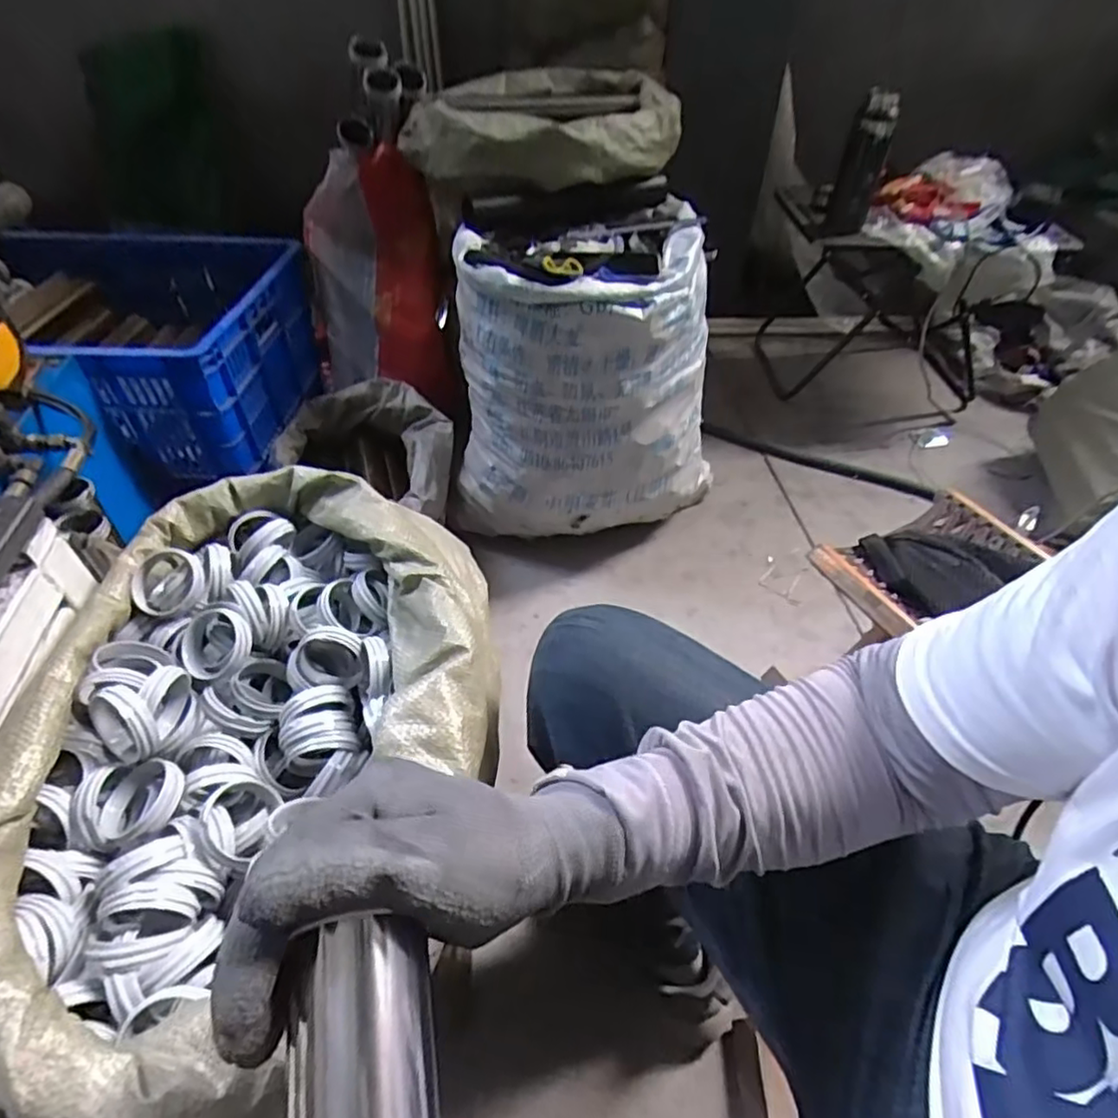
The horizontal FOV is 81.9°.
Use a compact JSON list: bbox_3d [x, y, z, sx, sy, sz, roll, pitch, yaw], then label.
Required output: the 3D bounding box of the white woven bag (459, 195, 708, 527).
[{"bbox_3d":[0.063,-0.337,1.167,0.466,0.470,0.400,3,45,1],"label":"white woven bag"}]

